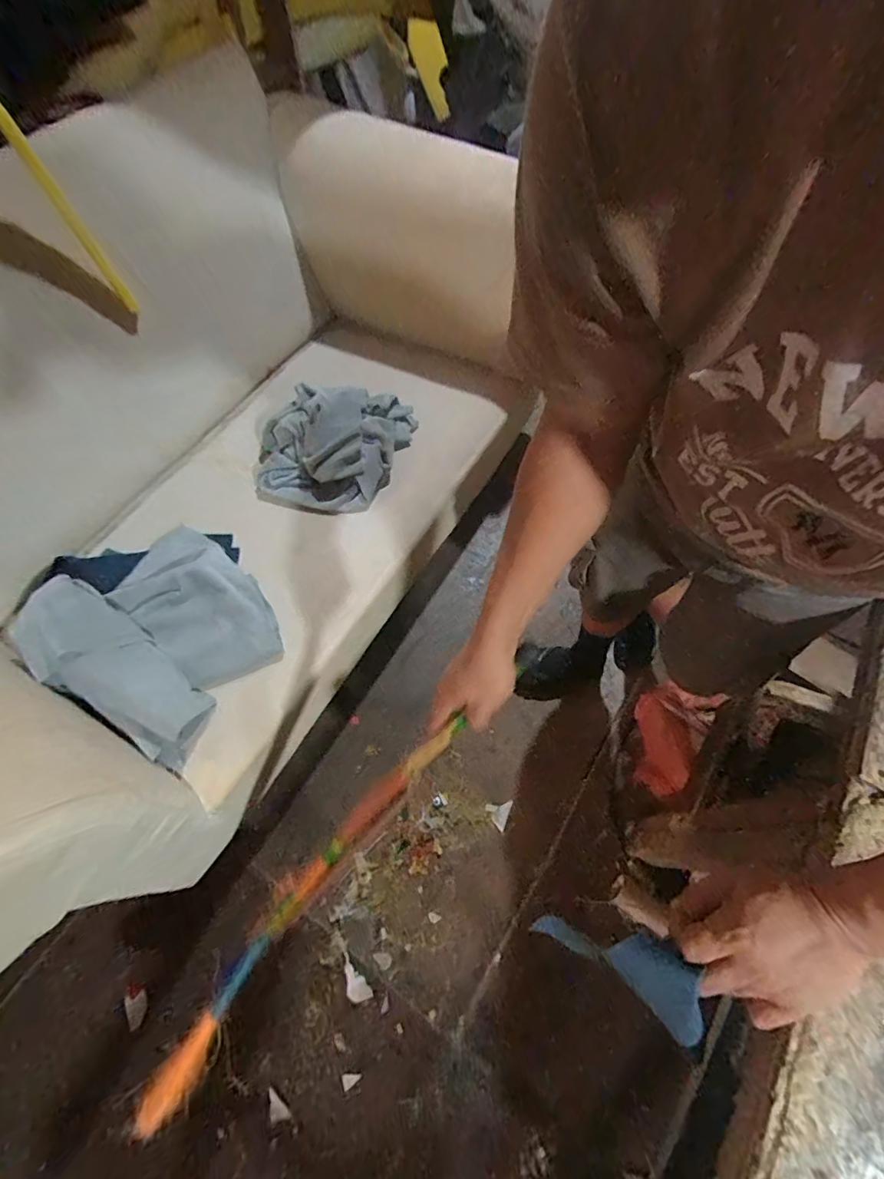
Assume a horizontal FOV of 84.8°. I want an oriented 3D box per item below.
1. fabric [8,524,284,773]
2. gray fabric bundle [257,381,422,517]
[{"bbox_3d":[-0.546,0.051,0.931,0.429,0.162,0.380,29,67,16],"label":"fabric"},{"bbox_3d":[-0.262,-0.356,1.136,0.315,0.144,0.346,17,64,10],"label":"gray fabric bundle"}]

